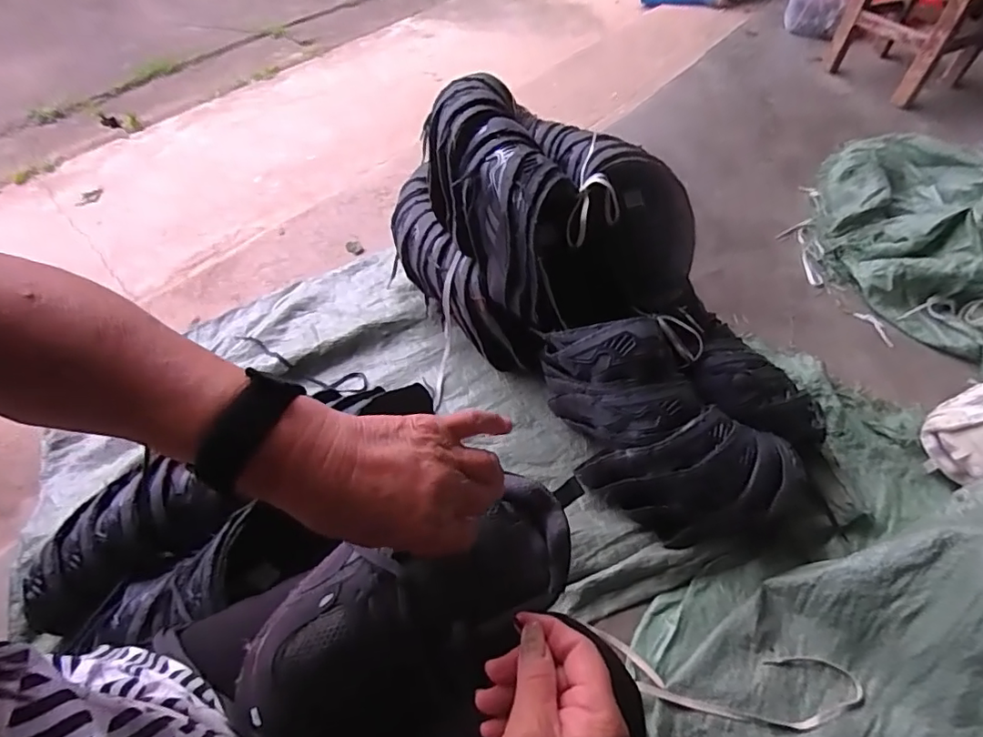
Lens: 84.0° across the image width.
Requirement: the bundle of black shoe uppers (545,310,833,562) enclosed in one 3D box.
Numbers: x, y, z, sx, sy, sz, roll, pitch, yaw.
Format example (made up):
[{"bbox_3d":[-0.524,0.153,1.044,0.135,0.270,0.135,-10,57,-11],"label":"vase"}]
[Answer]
[{"bbox_3d":[0.305,0.077,0.796,0.347,0.217,0.339,-2,51,2],"label":"bundle of black shoe uppers"}]

